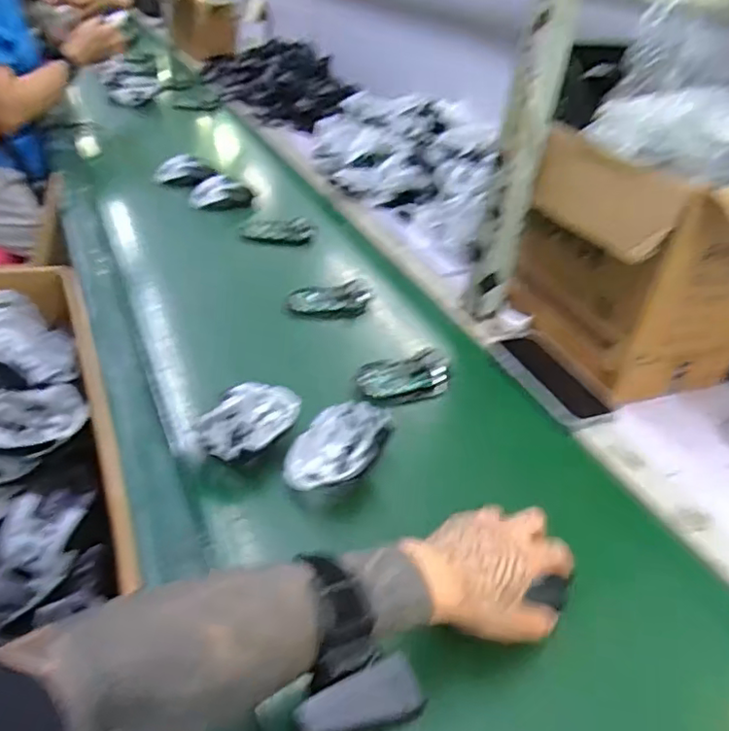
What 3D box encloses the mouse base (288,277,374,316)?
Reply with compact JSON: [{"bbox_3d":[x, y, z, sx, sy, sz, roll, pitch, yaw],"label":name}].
[{"bbox_3d":[-0.045,-0.090,0.832,0.111,0.027,0.054,-10,39,-23],"label":"mouse base"}]

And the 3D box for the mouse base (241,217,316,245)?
[{"bbox_3d":[-0.133,-0.211,0.970,0.113,0.029,0.053,2,36,-8],"label":"mouse base"}]

